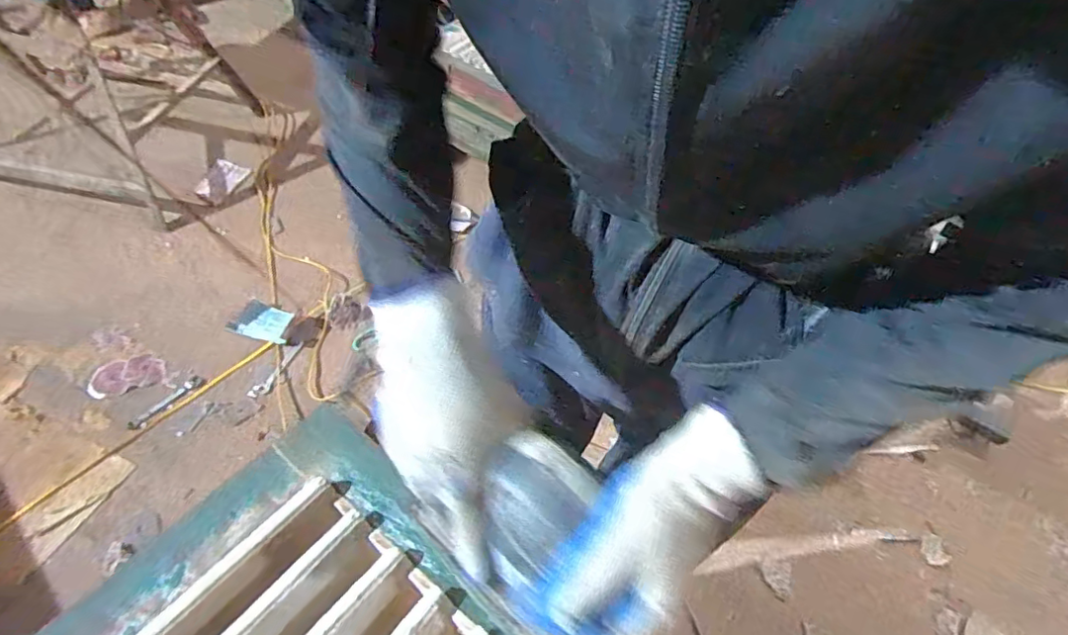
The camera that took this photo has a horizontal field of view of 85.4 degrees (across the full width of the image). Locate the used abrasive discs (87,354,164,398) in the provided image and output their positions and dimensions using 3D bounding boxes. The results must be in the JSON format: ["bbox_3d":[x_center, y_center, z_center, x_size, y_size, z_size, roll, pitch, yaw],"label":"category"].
[{"bbox_3d":[-0.938,0.130,1.334,0.149,0.015,0.094,-12,54,-17],"label":"used abrasive discs"}]

